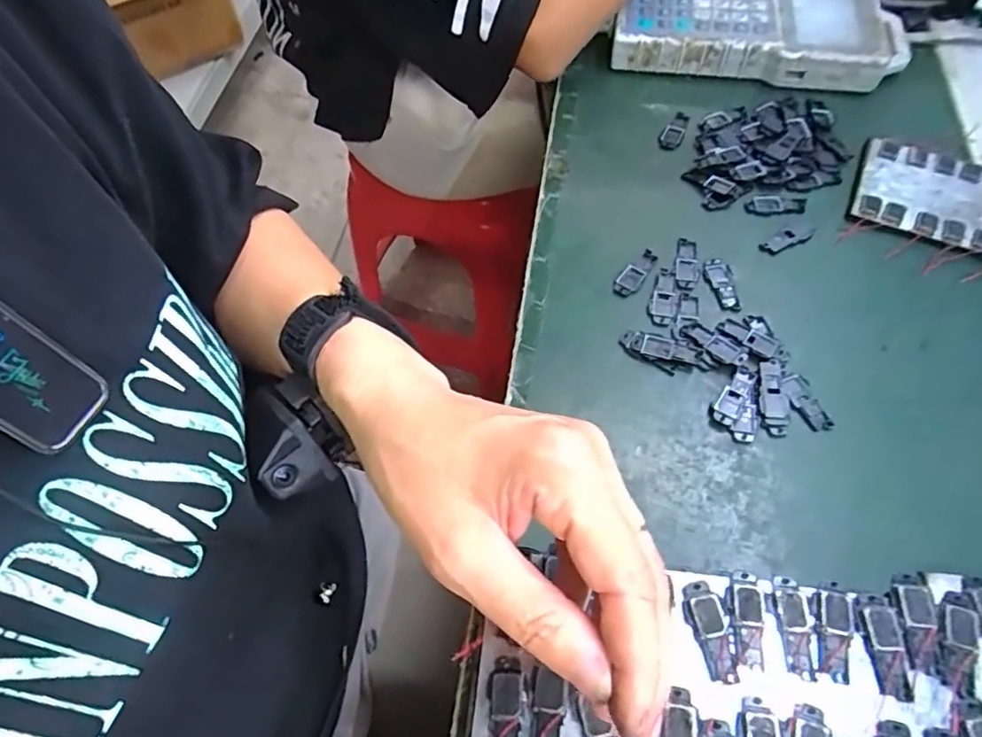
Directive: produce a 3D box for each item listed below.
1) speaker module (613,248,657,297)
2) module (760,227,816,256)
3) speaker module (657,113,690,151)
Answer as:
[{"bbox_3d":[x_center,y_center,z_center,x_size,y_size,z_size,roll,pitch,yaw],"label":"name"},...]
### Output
[{"bbox_3d":[0.094,-0.063,0.389,0.014,0.004,0.039,37,69,21],"label":"speaker module"},{"bbox_3d":[0.196,-0.087,0.399,0.041,0.004,0.013,-24,62,-10],"label":"module"},{"bbox_3d":[0.138,-0.179,0.454,0.017,0.004,0.037,23,64,15],"label":"speaker module"}]

